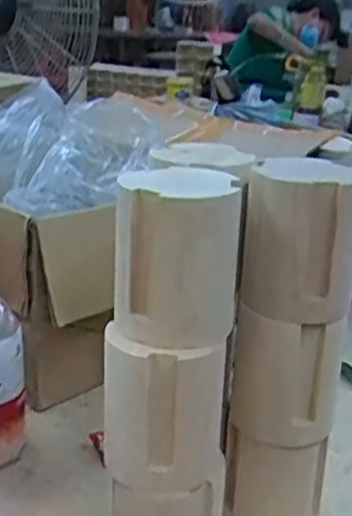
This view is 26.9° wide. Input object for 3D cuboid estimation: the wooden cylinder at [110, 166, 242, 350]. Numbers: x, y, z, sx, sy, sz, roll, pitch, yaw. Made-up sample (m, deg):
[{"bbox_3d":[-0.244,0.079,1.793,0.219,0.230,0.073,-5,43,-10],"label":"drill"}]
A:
[{"bbox_3d":[0.001,-0.002,0.472,0.077,0.098,0.076,4,20,-1],"label":"wooden cylinder"}]

